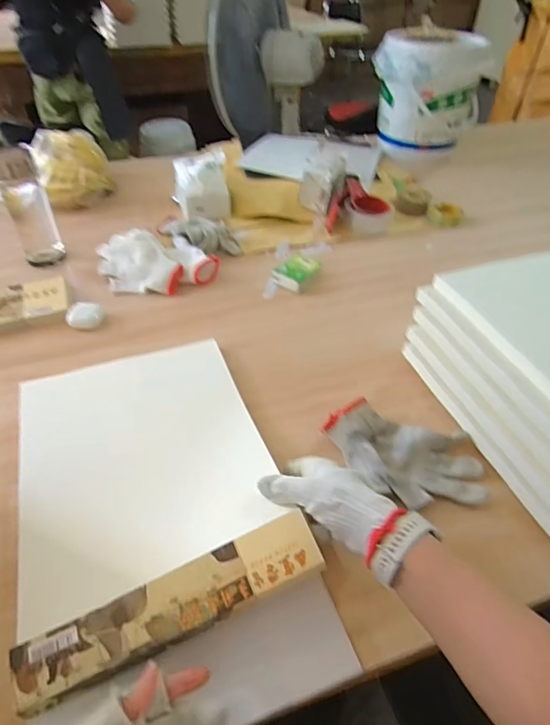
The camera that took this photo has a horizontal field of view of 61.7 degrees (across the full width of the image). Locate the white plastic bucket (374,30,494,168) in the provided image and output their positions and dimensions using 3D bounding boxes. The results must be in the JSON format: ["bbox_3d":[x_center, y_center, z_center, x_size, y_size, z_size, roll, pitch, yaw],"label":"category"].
[{"bbox_3d":[0.377,-0.655,1.146,0.211,0.250,0.191,-22,49,-23],"label":"white plastic bucket"}]

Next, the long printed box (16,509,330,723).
[{"bbox_3d":[-0.085,0.203,0.385,0.257,0.023,0.050,-23,48,-8],"label":"long printed box"}]

